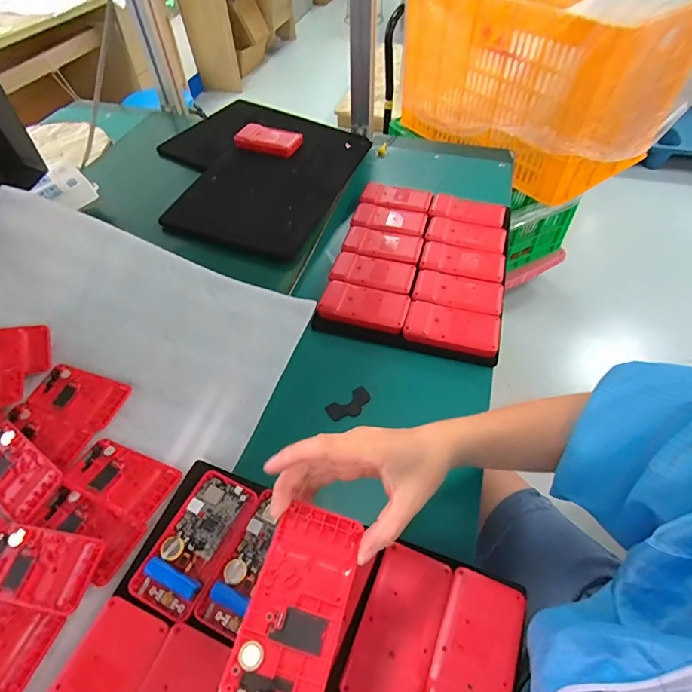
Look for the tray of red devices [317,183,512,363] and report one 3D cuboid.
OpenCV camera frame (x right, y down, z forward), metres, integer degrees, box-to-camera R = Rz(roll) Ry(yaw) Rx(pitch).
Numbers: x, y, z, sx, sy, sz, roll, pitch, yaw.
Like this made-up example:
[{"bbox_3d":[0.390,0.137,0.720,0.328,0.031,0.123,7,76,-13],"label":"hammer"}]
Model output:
[{"bbox_3d":[0.117,-0.135,0.654,0.243,0.026,0.328,12,53,10],"label":"tray of red devices"}]

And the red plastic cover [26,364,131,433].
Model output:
[{"bbox_3d":[-0.330,0.060,0.520,0.119,0.008,0.063,17,54,15],"label":"red plastic cover"}]

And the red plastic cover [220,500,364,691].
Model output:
[{"bbox_3d":[-0.031,0.171,0.285,0.061,0.017,0.115,13,53,10],"label":"red plastic cover"}]

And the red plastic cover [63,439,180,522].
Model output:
[{"bbox_3d":[-0.239,0.136,0.449,0.118,0.012,0.058,19,54,16],"label":"red plastic cover"}]

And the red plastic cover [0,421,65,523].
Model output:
[{"bbox_3d":[-0.360,0.132,0.455,0.117,0.010,0.060,28,57,22],"label":"red plastic cover"}]

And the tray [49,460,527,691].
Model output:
[{"bbox_3d":[-0.044,0.257,0.341,0.334,0.026,0.248,14,53,12],"label":"tray"}]

